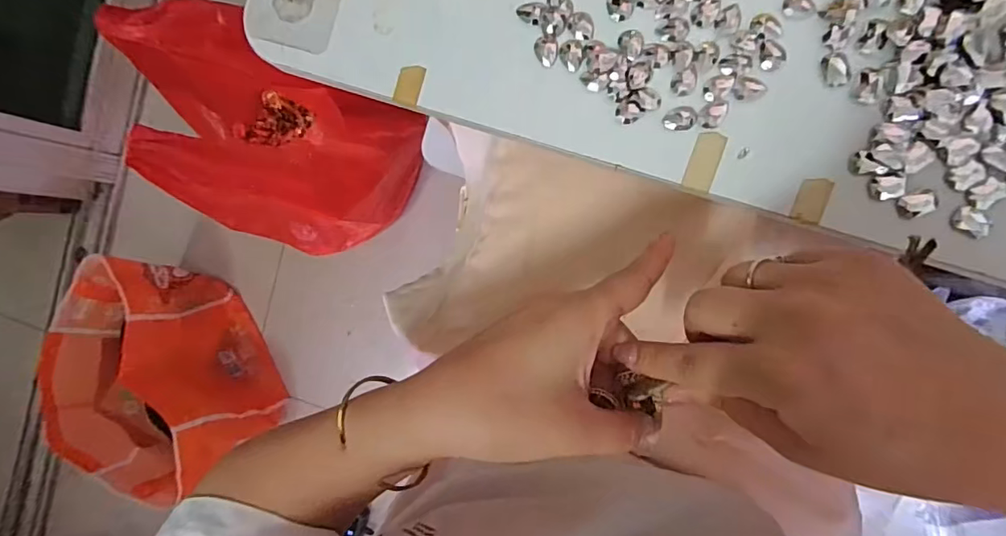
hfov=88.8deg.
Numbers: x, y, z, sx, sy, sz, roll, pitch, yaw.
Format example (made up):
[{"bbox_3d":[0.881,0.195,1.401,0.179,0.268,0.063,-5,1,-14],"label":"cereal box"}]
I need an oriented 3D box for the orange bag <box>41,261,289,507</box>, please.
[{"bbox_3d":[-0.542,0.154,0.827,0.236,0.214,0.328,3,91,9],"label":"orange bag"}]

